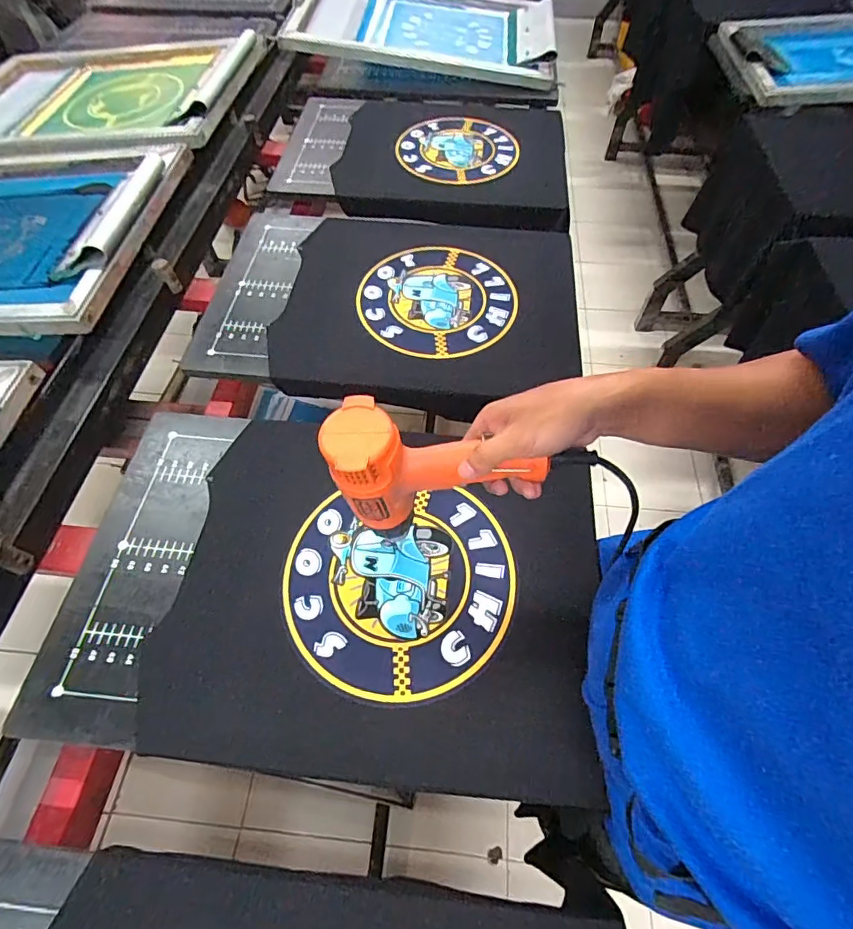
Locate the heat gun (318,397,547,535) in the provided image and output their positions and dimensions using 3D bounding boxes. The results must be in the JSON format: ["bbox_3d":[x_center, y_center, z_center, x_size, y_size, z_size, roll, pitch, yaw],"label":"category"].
[{"bbox_3d":[0.005,0.003,0.443,0.176,0.129,0.066,-5,58,-3],"label":"heat gun"}]

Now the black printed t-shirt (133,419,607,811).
[{"bbox_3d":[-0.047,0.134,0.554,0.461,0.010,0.375,8,59,4],"label":"black printed t-shirt"}]

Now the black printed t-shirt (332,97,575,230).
[{"bbox_3d":[0.054,-0.657,1.045,0.463,0.035,0.462,5,58,3],"label":"black printed t-shirt"}]

